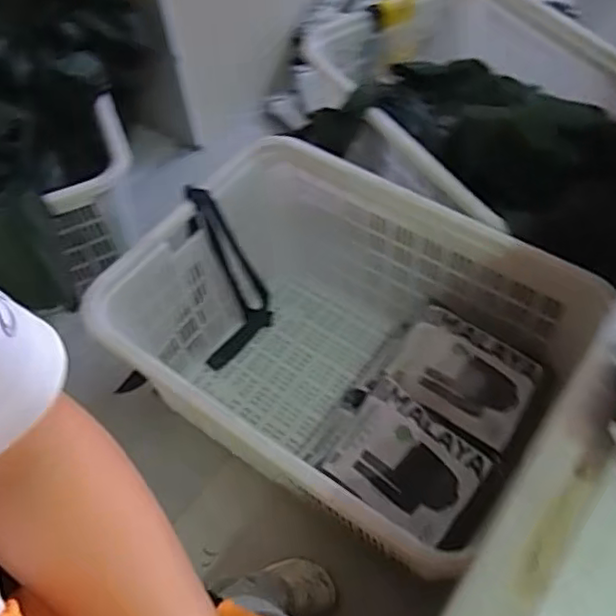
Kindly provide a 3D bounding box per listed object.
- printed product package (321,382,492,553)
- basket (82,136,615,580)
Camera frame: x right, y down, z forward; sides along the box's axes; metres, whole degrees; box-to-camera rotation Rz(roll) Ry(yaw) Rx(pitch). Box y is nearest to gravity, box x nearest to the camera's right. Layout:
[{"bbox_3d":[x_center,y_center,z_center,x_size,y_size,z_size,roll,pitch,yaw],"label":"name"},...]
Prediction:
[{"bbox_3d":[0.183,0.271,1.140,0.243,0.046,0.207,28,60,20],"label":"printed product package"},{"bbox_3d":[0.013,0.045,1.305,0.739,0.405,0.520,25,59,18],"label":"basket"}]

